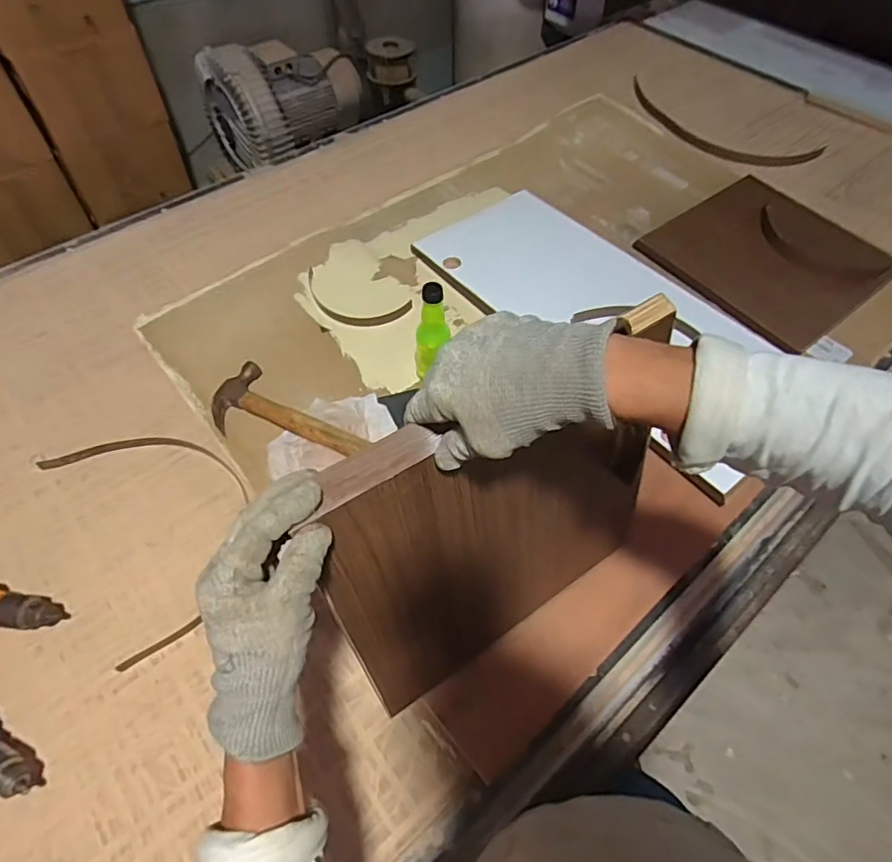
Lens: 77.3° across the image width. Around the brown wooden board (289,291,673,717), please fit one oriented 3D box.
[{"bbox_3d":[0.058,0.108,0.558,0.355,0.380,0.037,-29,47,-19],"label":"brown wooden board"}]

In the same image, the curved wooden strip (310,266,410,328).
[{"bbox_3d":[-0.181,-0.243,1.061,0.220,0.015,0.096,18,58,10],"label":"curved wooden strip"}]

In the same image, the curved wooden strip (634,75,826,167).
[{"bbox_3d":[0.674,-0.808,1.452,0.233,0.023,0.547,-37,65,-23],"label":"curved wooden strip"}]

